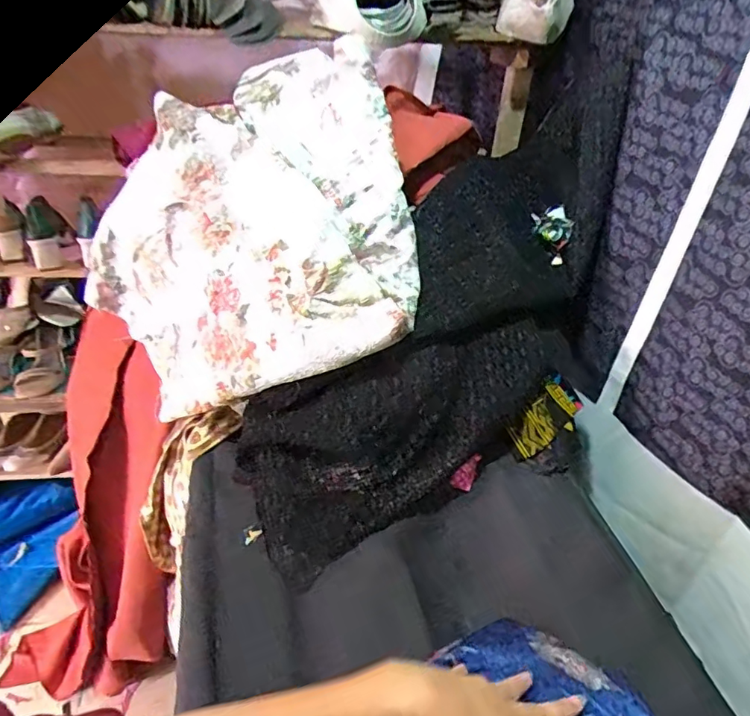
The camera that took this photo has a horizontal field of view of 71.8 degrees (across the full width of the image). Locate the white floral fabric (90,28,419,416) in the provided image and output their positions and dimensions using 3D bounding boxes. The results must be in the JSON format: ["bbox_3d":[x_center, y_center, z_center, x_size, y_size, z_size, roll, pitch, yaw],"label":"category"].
[{"bbox_3d":[-0.180,-0.158,0.695,0.422,0.348,0.411,3,36,-2],"label":"white floral fabric"}]

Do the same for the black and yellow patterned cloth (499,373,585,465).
[{"bbox_3d":[0.233,0.085,0.716,0.144,0.023,0.068,-39,86,-31],"label":"black and yellow patterned cloth"}]

